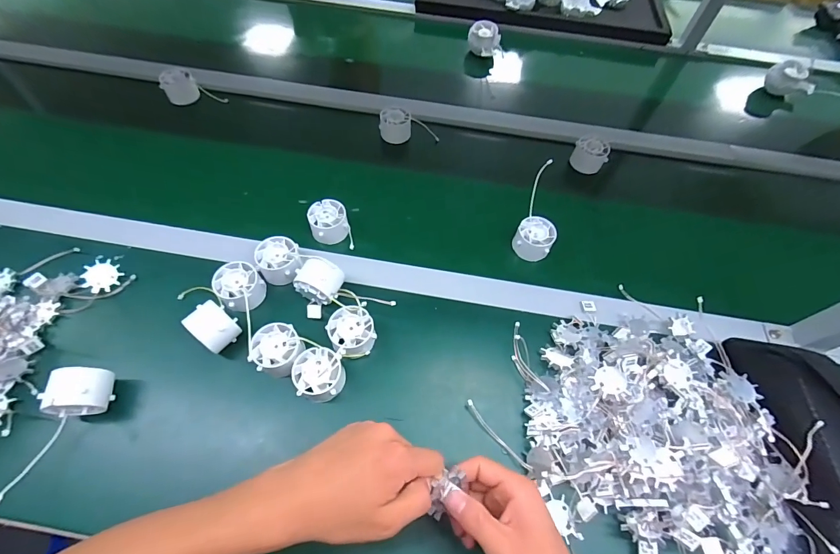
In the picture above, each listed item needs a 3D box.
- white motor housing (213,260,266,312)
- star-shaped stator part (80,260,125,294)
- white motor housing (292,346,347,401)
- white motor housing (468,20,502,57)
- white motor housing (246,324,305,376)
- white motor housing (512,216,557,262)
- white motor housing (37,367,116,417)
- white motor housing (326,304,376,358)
[{"bbox_3d":[-0.213,0.014,0.452,0.049,0.038,0.054,-34,67,-21],"label":"white motor housing"},{"bbox_3d":[-0.385,-0.002,0.459,0.037,0.011,0.040,50,49,-8],"label":"star-shaped stator part"},{"bbox_3d":[-0.108,0.106,0.405,0.050,0.031,0.053,-6,60,-7],"label":"white motor housing"},{"bbox_3d":[0.128,-0.476,0.754,0.064,0.037,0.062,12,60,3],"label":"white motor housing"},{"bbox_3d":[-0.155,0.082,0.417,0.051,0.035,0.051,1,60,-3],"label":"white motor housing"},{"bbox_3d":[0.155,-0.052,0.515,0.049,0.033,0.050,1,60,-3],"label":"white motor housing"},{"bbox_3d":[-0.336,0.117,0.380,0.044,0.053,0.040,-6,60,-7],"label":"white motor housing"},{"bbox_3d":[-0.077,0.064,0.433,0.048,0.040,0.052,1,60,-3],"label":"white motor housing"}]

